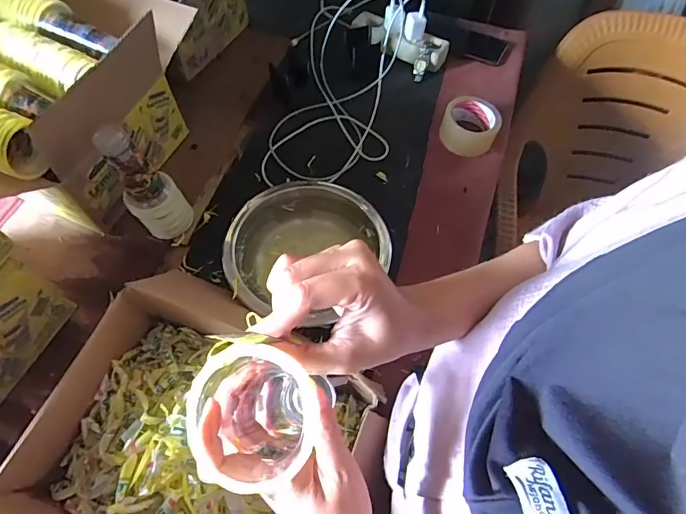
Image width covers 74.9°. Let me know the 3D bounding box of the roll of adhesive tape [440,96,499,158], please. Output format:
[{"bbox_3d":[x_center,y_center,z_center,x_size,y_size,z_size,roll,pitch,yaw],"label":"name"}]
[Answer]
[{"bbox_3d":[0.227,-0.238,0.814,0.095,0.059,0.097,1,62,-2],"label":"roll of adhesive tape"}]

